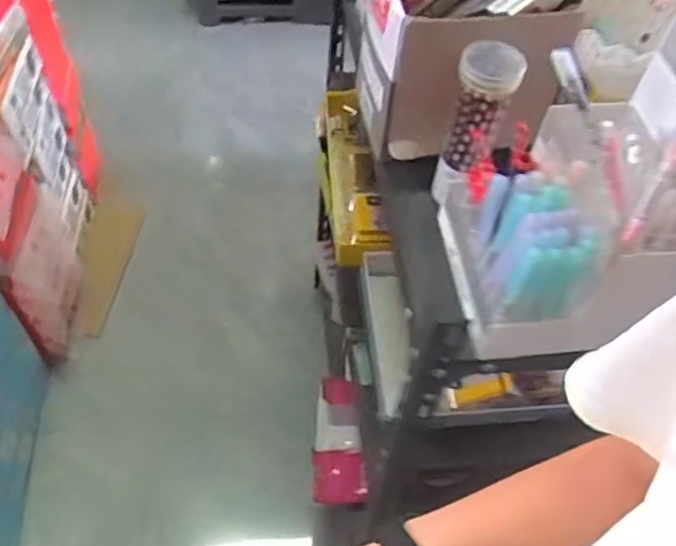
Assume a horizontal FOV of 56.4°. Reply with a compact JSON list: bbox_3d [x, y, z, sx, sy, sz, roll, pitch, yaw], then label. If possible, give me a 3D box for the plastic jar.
[{"bbox_3d":[0.137,-0.144,0.642,0.055,0.169,0.055,2,52,-3],"label":"plastic jar"}]

